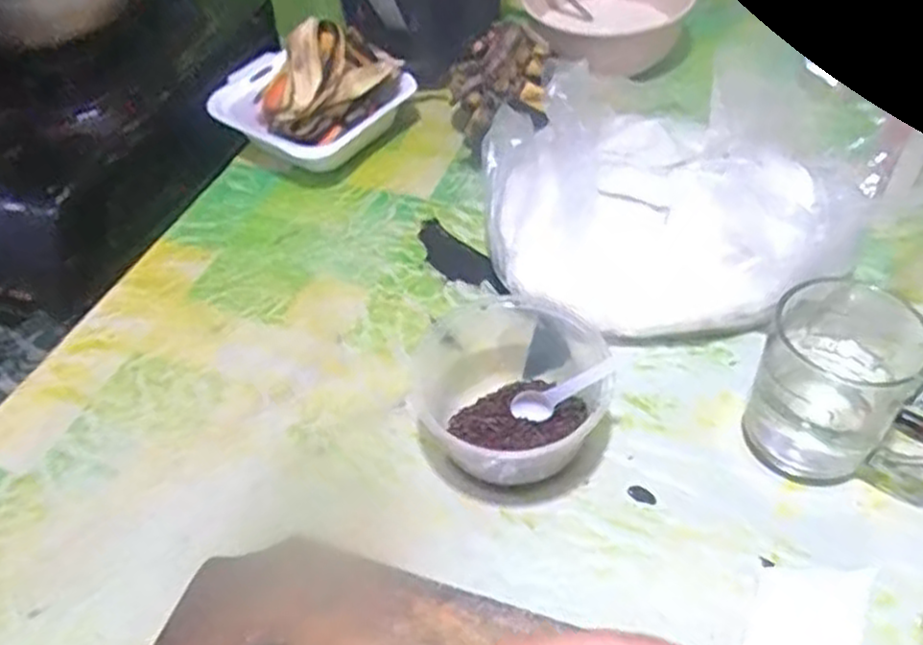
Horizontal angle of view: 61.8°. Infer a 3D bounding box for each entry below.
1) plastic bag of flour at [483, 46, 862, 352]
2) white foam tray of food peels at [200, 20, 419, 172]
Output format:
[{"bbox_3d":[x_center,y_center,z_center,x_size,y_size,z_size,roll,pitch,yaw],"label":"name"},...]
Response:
[{"bbox_3d":[0.141,-0.095,0.510,0.253,0.088,0.197,-17,48,-11],"label":"plastic bag of flour"},{"bbox_3d":[-0.128,-0.184,0.622,0.130,0.085,0.129,28,55,27],"label":"white foam tray of food peels"}]

